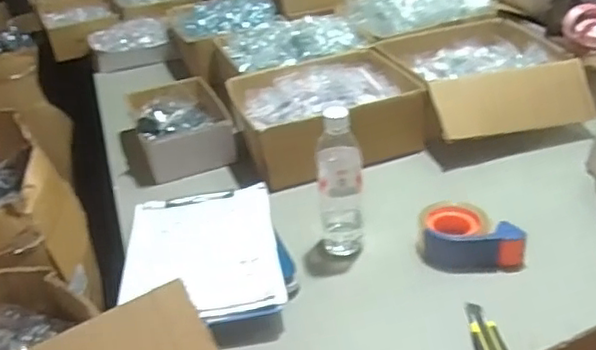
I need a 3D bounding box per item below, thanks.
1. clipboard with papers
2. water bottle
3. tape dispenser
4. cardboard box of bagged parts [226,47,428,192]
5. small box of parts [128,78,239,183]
[{"bbox_3d":[-0.135,0.107,0.904,0.233,0.025,0.303,-9,32,-4],"label":"clipboard with papers"},{"bbox_3d":[0.062,0.012,0.898,0.064,0.231,0.076,-4,32,3],"label":"water bottle"},{"bbox_3d":[0.251,0.092,0.897,0.147,0.059,0.086,-1,32,8],"label":"tape dispenser"},{"bbox_3d":[0.049,-0.118,1.208,0.331,0.126,0.265,-14,33,-13],"label":"cardboard box of bagged parts"},{"bbox_3d":[-0.238,-0.103,1.241,0.182,0.082,0.266,-15,33,-14],"label":"small box of parts"}]

